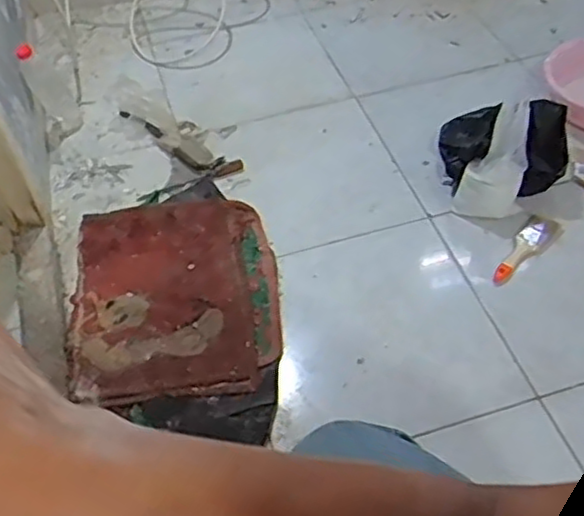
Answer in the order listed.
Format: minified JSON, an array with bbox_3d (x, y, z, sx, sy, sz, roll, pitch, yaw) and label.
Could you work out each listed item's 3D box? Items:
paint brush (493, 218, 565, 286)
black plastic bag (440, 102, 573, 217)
[{"bbox_3d":[0.403,-0.019,1.209,0.177,0.021,0.055,-37,56,-25],"label":"paint brush"},{"bbox_3d":[0.376,-0.203,1.267,0.239,0.193,0.203,16,52,18],"label":"black plastic bag"}]

